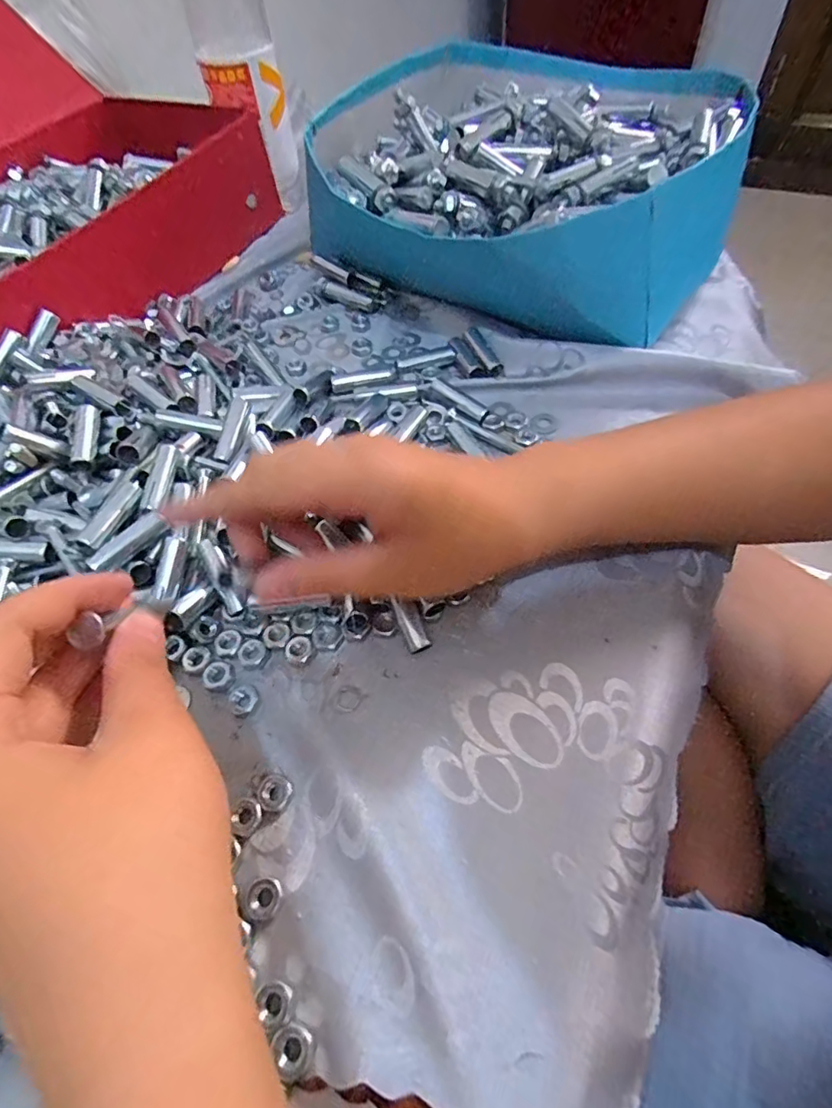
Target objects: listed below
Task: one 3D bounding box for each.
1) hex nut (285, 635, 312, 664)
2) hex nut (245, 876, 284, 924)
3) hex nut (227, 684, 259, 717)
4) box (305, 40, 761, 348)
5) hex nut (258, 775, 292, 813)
[{"bbox_3d":[-0.055,0.044,0.249,0.012,0.004,0.013,-22,57,-9],"label":"hex nut"},{"bbox_3d":[-0.056,0.127,0.196,0.013,0.004,0.013,-1,56,5],"label":"hex nut"},{"bbox_3d":[-0.078,0.064,0.239,0.014,0.004,0.013,36,66,25],"label":"hex nut"},{"bbox_3d":[0.076,-0.282,0.395,0.295,0.090,0.273,24,62,20],"label":"box"},{"bbox_3d":[-0.057,0.096,0.216,0.012,0.005,0.013,19,60,17],"label":"hex nut"}]

